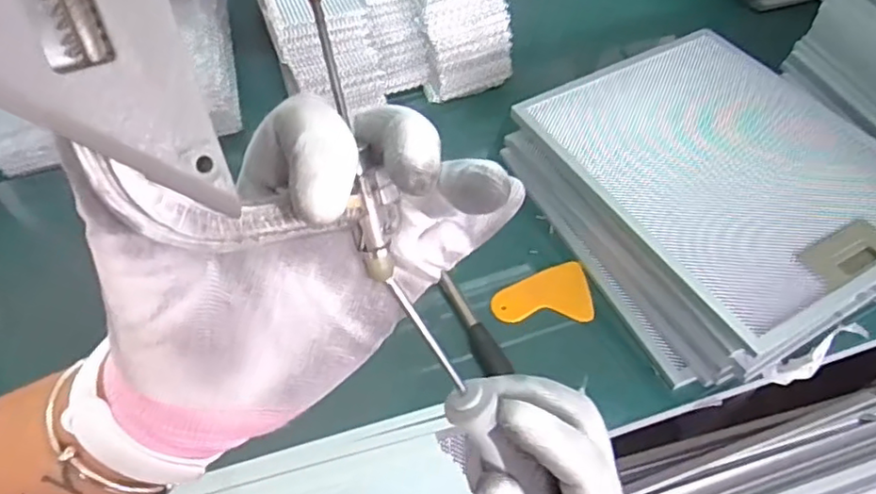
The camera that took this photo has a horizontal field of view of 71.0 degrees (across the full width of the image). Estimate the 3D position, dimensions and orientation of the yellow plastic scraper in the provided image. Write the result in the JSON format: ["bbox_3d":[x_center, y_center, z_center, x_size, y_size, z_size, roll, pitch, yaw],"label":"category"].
[{"bbox_3d":[0.105,0.047,0.625,0.097,0.012,0.063,-2,52,0],"label":"yellow plastic scraper"}]

